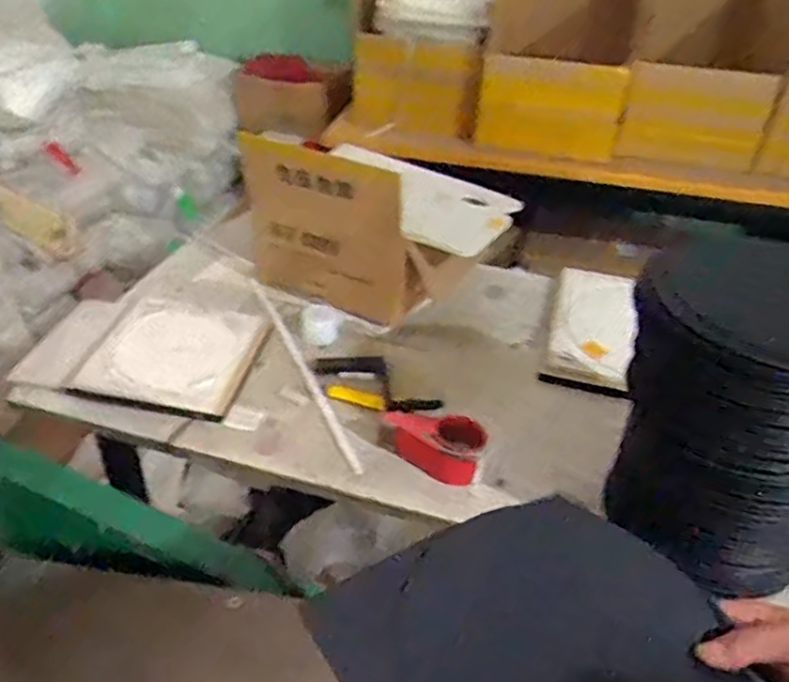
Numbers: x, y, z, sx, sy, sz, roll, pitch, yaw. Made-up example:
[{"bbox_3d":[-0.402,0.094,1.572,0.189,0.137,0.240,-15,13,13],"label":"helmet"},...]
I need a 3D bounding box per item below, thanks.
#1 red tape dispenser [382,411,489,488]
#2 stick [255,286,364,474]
[{"bbox_3d":[0.059,0.150,1.022,0.150,0.054,0.089,16,38,16],"label":"red tape dispenser"},{"bbox_3d":[-0.165,0.032,1.182,0.026,0.009,0.547,-12,39,-20],"label":"stick"}]

